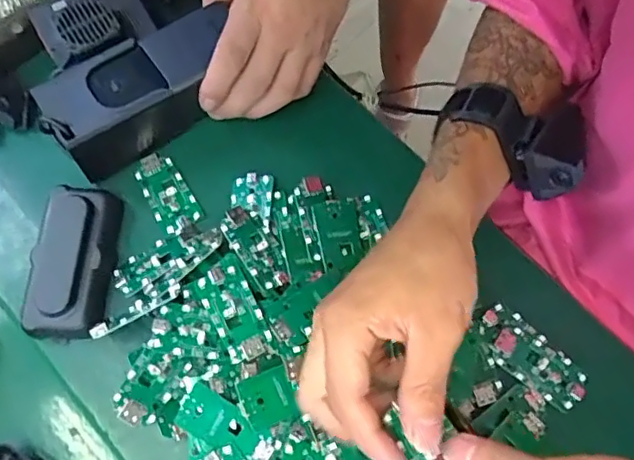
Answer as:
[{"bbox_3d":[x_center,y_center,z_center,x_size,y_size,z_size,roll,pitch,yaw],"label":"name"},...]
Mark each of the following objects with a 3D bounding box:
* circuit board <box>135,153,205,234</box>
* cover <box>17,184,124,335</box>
[{"bbox_3d":[-0.113,-0.029,0.427,0.031,0.005,0.063,-32,74,-8],"label":"circuit board"},{"bbox_3d":[-0.169,0.020,0.397,0.055,0.027,0.105,-1,72,1],"label":"cover"}]

